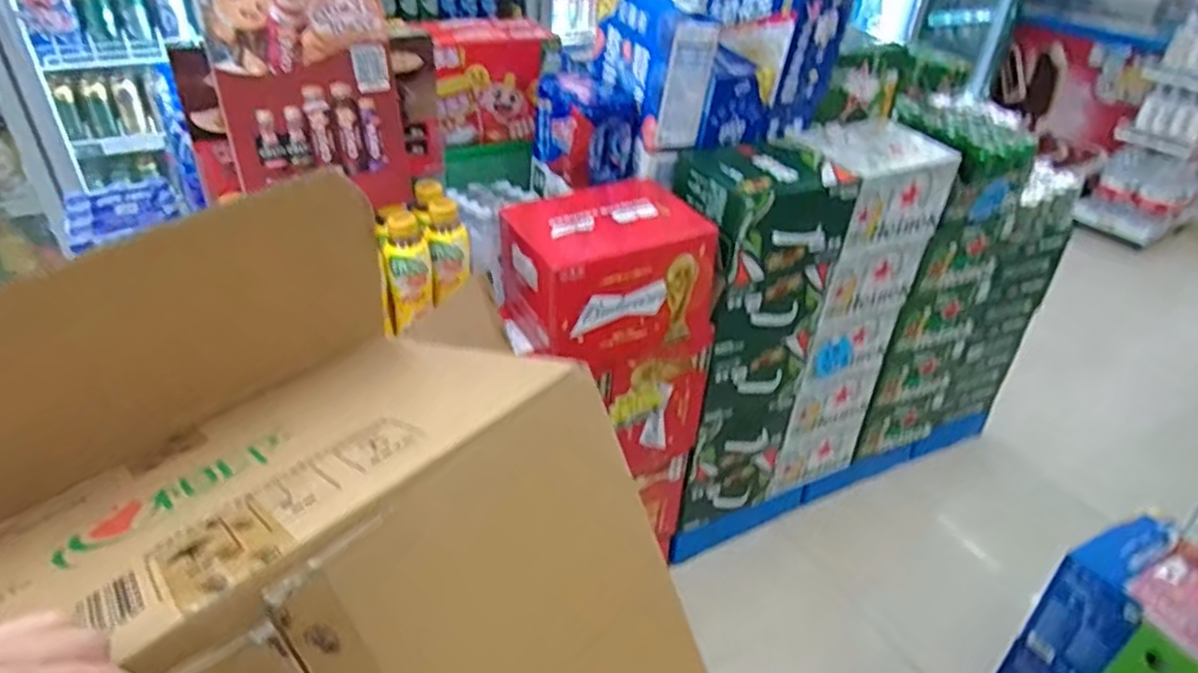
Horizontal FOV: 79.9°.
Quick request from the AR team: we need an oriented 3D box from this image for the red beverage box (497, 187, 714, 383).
[{"bbox_3d":[0.009,-0.105,1.288,0.316,0.245,0.256,-18,36,-26],"label":"red beverage box"}]

